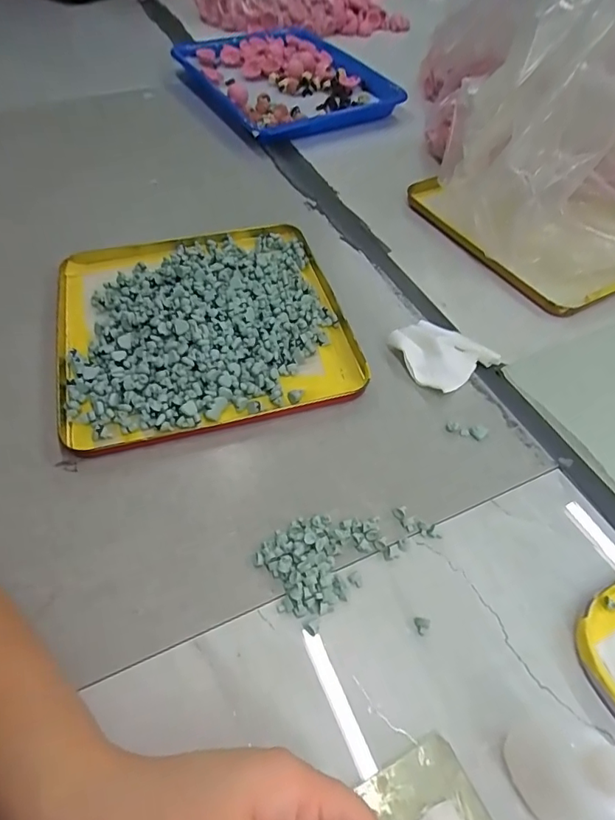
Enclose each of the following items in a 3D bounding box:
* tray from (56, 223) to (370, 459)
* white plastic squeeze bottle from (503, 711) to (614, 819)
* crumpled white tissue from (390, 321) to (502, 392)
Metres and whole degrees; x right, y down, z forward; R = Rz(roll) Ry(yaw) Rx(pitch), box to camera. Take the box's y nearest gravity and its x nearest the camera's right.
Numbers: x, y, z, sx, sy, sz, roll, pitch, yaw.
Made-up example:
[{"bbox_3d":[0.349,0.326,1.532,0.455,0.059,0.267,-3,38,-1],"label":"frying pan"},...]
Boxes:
[{"bbox_3d":[-0.097,-0.087,0.440,0.245,0.031,0.248,-13,53,-10],"label":"tray"},{"bbox_3d":[0.124,0.157,0.221,0.046,0.079,0.042,-17,54,-14],"label":"white plastic squeeze bottle"},{"bbox_3d":[0.112,-0.050,0.427,0.071,0.013,0.072,-31,58,-22],"label":"crumpled white tissue"}]

